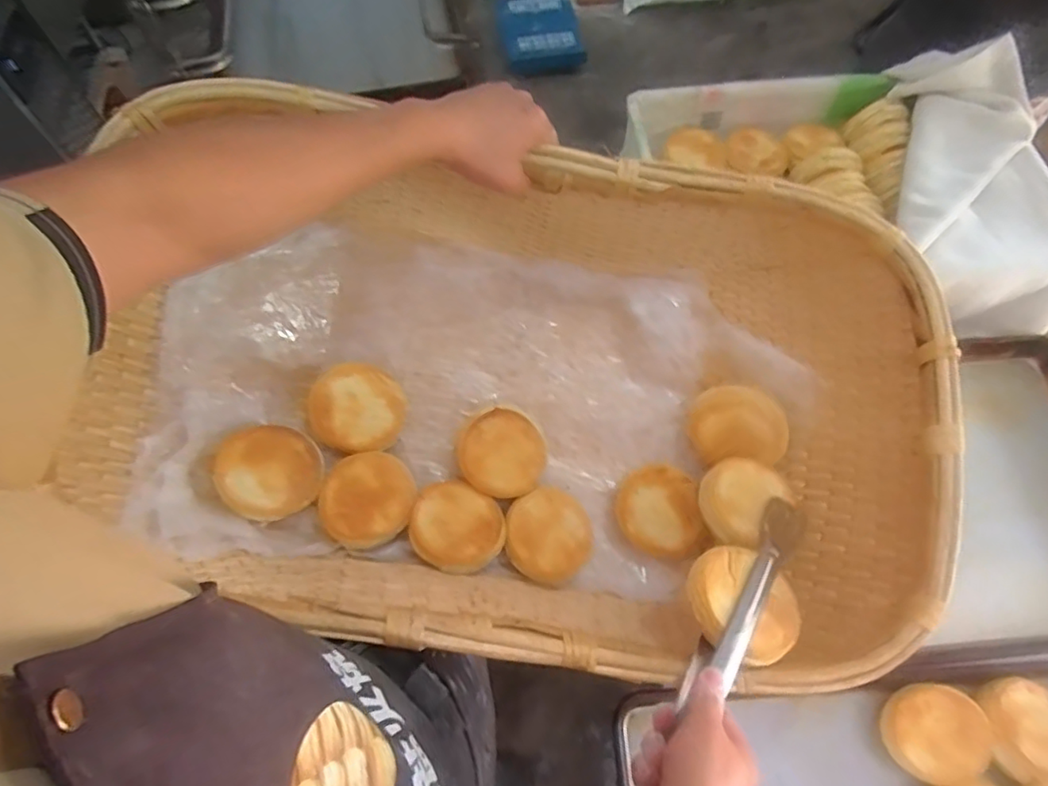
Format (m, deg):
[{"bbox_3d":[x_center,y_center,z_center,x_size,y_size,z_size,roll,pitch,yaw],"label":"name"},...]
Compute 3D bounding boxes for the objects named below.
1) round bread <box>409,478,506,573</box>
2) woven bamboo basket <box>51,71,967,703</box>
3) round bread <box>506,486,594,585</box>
[{"bbox_3d":[-0.071,0.144,0.634,0.099,0.034,0.089,30,65,14],"label":"round bread"},{"bbox_3d":[-0.004,0.011,0.616,0.791,0.248,0.472,8,70,-1],"label":"woven bamboo basket"},{"bbox_3d":[0.028,0.155,0.651,0.091,0.023,0.096,1,62,-1],"label":"round bread"}]

